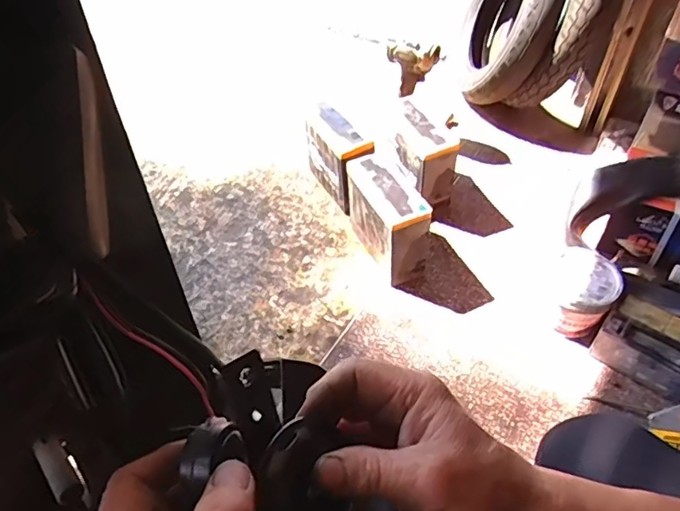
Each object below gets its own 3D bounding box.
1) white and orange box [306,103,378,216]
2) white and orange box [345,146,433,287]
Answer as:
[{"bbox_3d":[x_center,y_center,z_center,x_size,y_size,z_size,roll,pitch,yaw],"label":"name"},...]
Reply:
[{"bbox_3d":[-0.001,-0.194,1.124,0.068,0.177,0.177,-25,53,-18],"label":"white and orange box"},{"bbox_3d":[0.088,-0.073,1.008,0.088,0.170,0.205,-20,52,-15],"label":"white and orange box"}]

